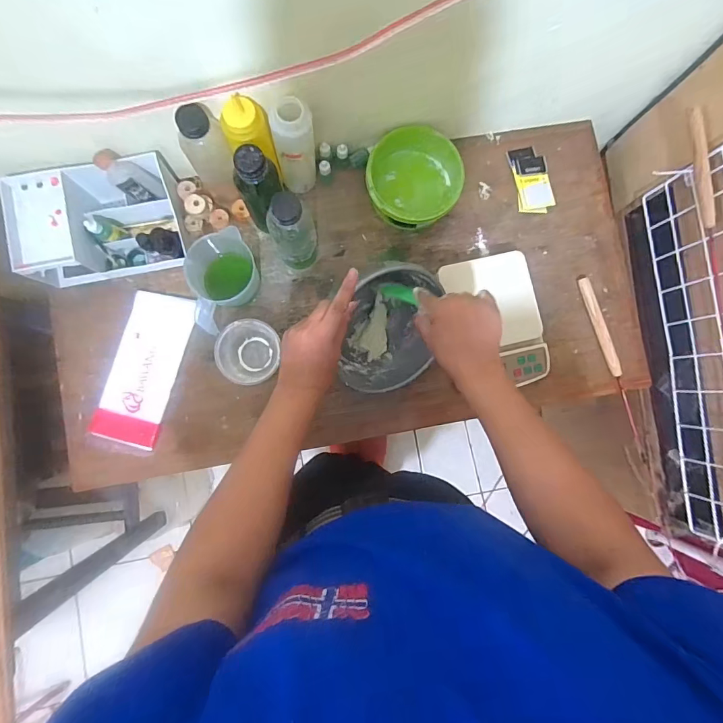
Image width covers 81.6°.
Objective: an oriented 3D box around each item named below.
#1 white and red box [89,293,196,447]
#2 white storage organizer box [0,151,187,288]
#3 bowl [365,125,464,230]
[{"bbox_3d":[-0.357,0.010,0.688,0.098,0.021,0.251,15,85,-1],"label":"white and red box"},{"bbox_3d":[-0.411,-0.224,0.669,0.232,0.103,0.153,-10,86,-4],"label":"white storage organizer box"},{"bbox_3d":[0.087,-0.299,0.712,0.152,0.068,0.134,-16,86,-4],"label":"bowl"}]

